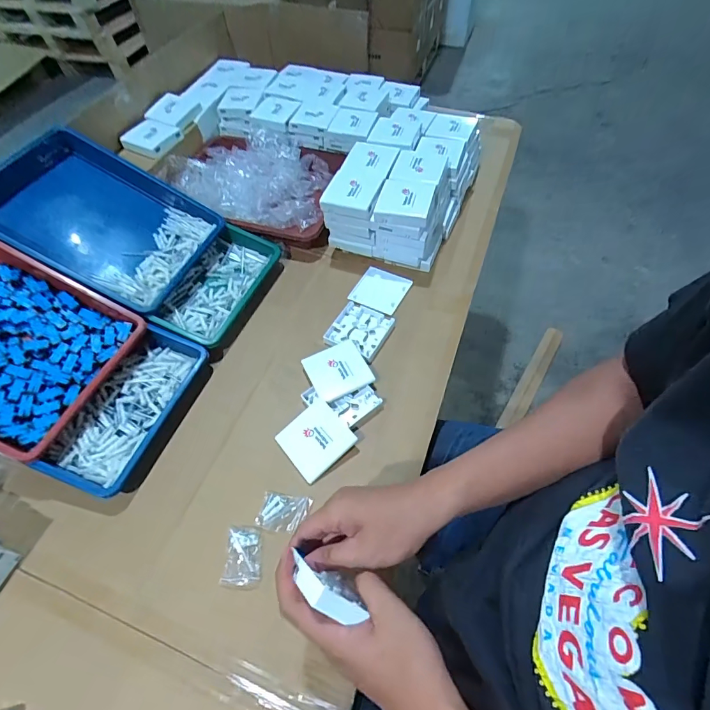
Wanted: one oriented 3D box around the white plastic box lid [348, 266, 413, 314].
[{"bbox_3d":[0.043,-0.113,0.697,0.084,0.009,0.087,22,60,17],"label":"white plastic box lid"}]

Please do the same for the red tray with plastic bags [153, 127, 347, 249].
[{"bbox_3d":[-0.191,-0.339,0.812,0.328,0.088,0.246,12,57,11],"label":"red tray with plastic bags"}]

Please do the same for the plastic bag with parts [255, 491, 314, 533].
[{"bbox_3d":[-0.091,0.193,0.506,0.064,0.013,0.047,9,57,9],"label":"plastic bag with parts"}]

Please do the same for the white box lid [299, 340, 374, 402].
[{"bbox_3d":[-0.026,0.021,0.606,0.086,0.016,0.085,-23,58,-12],"label":"white box lid"}]

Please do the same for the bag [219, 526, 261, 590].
[{"bbox_3d":[-0.133,0.237,0.479,0.044,0.012,0.066,-3,56,1],"label":"bag"}]

